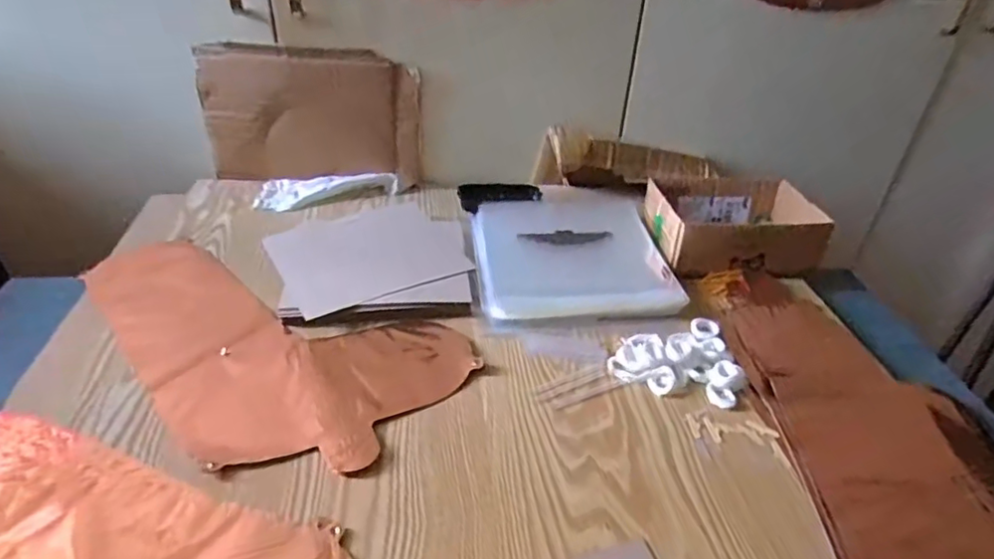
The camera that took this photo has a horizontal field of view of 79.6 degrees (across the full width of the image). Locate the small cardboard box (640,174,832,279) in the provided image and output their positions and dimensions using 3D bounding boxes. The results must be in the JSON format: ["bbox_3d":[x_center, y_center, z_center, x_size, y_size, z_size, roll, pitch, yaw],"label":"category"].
[{"bbox_3d":[0.293,-0.072,0.748,0.193,0.052,0.151,0,36,-4],"label":"small cardboard box"}]

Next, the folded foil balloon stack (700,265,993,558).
[{"bbox_3d":[0.334,0.147,0.506,0.190,0.025,0.481,1,36,-3],"label":"folded foil balloon stack"}]

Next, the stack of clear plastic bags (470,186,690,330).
[{"bbox_3d":[0.081,-0.038,0.712,0.213,0.024,0.263,-2,36,-7],"label":"stack of clear plastic bags"}]

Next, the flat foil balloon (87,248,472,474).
[{"bbox_3d":[-0.241,0.049,0.589,0.403,0.009,0.223,25,41,28],"label":"flat foil balloon"}]

